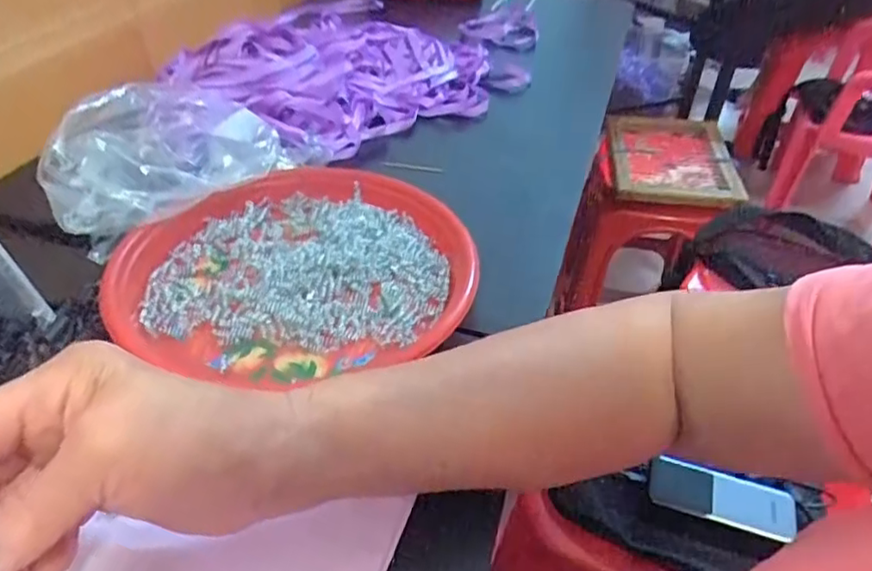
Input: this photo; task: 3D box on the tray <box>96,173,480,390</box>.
[{"bbox_3d":[-0.101,-0.021,0.420,0.225,0.033,0.200,-15,43,-17],"label":"tray"}]

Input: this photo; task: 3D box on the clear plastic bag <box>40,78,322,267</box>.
[{"bbox_3d":[-0.202,-0.112,0.465,0.107,0.076,0.191,27,47,27],"label":"clear plastic bag"}]

